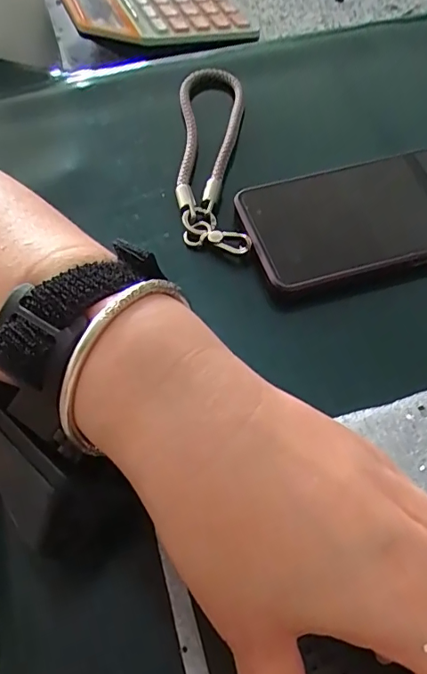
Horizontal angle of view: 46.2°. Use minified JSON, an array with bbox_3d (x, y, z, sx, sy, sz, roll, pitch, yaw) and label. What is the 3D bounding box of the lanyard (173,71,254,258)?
[{"bbox_3d":[-0.001,-0.126,0.326,0.042,0.007,0.176,-2,59,1],"label":"lanyard"}]

